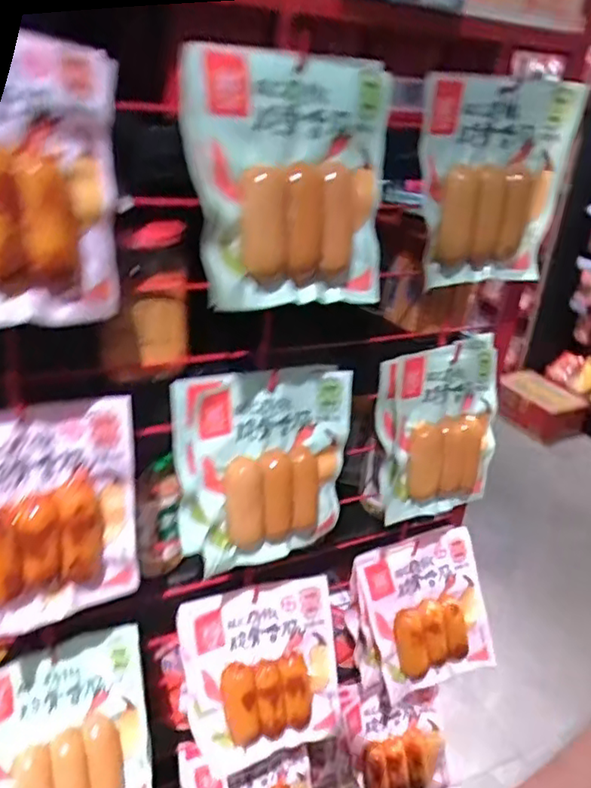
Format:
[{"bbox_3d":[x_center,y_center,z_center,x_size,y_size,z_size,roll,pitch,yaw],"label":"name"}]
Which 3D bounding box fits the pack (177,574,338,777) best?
[{"bbox_3d":[-0.029,0.245,0.531,0.133,0.146,0.028,-7,0,-14],"label":"pack"}]

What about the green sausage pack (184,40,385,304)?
[{"bbox_3d":[0.000,-0.125,0.358,0.127,0.137,0.018,-6,16,-26],"label":"green sausage pack"}]

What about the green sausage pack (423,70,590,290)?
[{"bbox_3d":[0.147,-0.157,0.453,0.123,0.152,0.034,-12,38,-11],"label":"green sausage pack"}]

